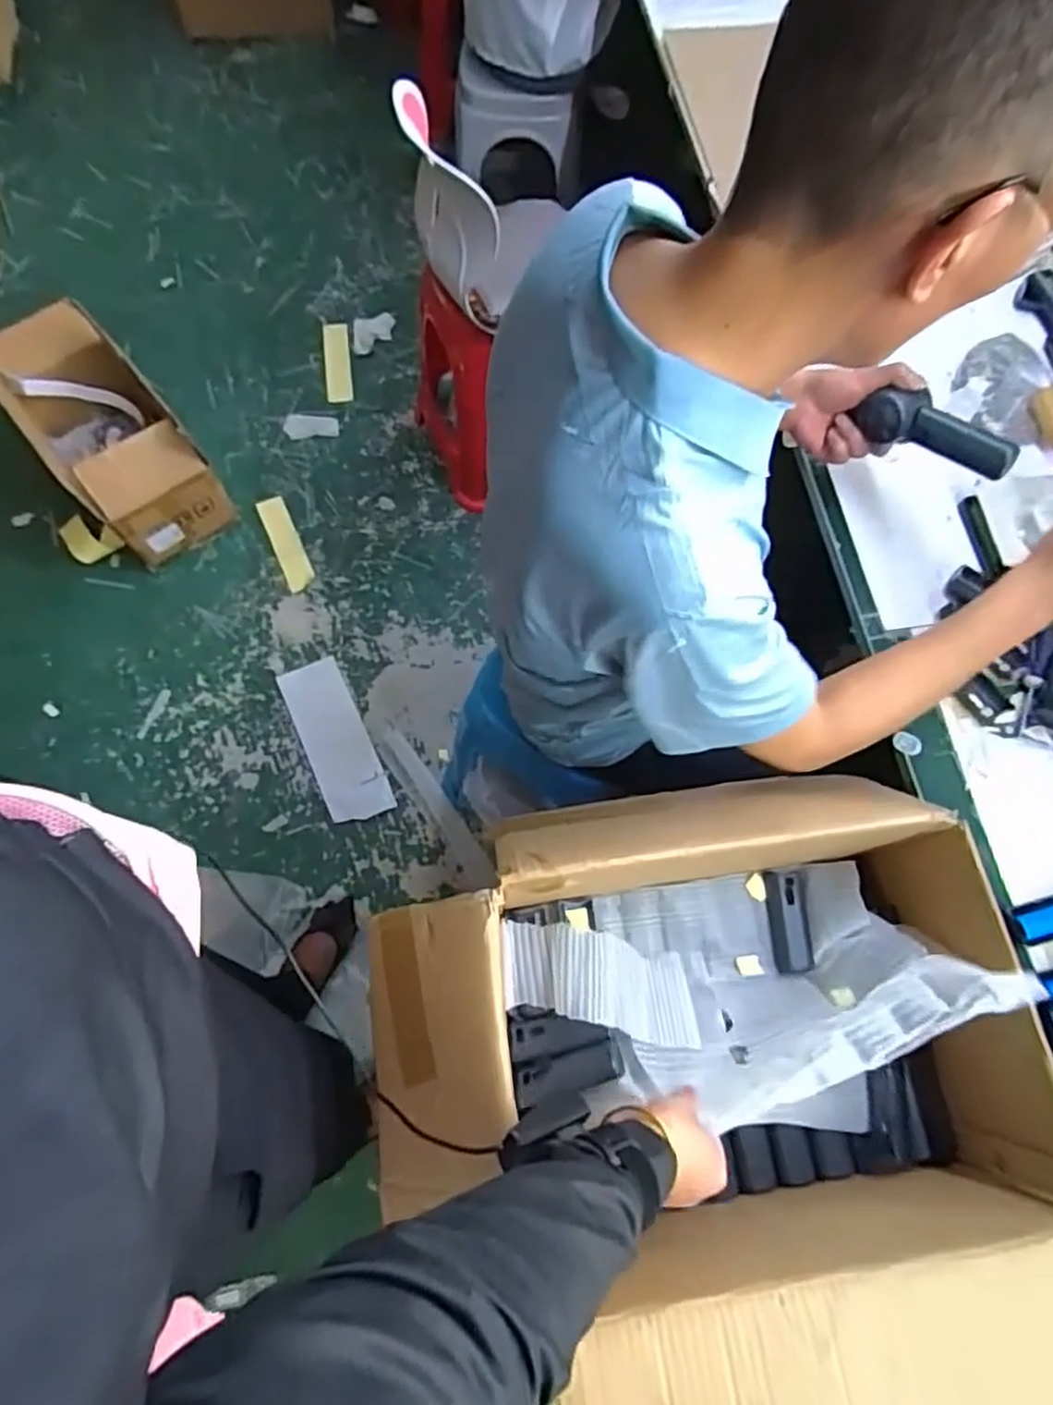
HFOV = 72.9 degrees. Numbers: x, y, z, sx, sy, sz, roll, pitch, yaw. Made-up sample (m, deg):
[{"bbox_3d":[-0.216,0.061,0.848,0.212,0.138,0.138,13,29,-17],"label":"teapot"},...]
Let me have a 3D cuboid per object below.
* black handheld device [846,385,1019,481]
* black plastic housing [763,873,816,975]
[{"bbox_3d":[0.422,-0.283,0.741,0.161,0.046,0.034,37,70,26],"label":"black handheld device"},{"bbox_3d":[0.277,0.233,0.753,0.038,0.015,0.100,-3,66,-1],"label":"black plastic housing"}]

